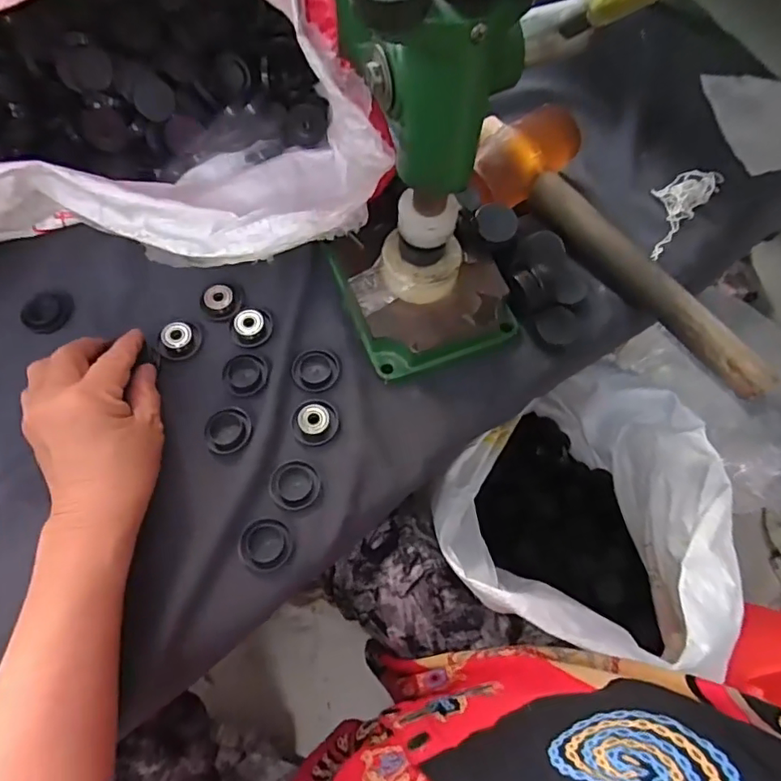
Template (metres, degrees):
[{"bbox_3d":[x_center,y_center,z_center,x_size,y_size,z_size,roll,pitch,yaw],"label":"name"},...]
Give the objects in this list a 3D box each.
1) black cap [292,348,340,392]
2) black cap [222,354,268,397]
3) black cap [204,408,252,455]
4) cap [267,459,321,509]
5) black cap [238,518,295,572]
[{"bbox_3d":[-0.055,-0.016,0.404,0.034,0.004,0.033,1,66,-2],"label":"black cap"},{"bbox_3d":[-0.107,-0.012,0.403,0.031,0.005,0.032,1,66,-2],"label":"black cap"},{"bbox_3d":[-0.115,0.028,0.384,0.031,0.006,0.031,1,66,-2],"label":"black cap"},{"bbox_3d":[-0.065,0.064,0.371,0.033,0.004,0.034,1,66,-2],"label":"cap"},{"bbox_3d":[-0.081,0.101,0.356,0.033,0.007,0.033,1,66,-2],"label":"black cap"}]

